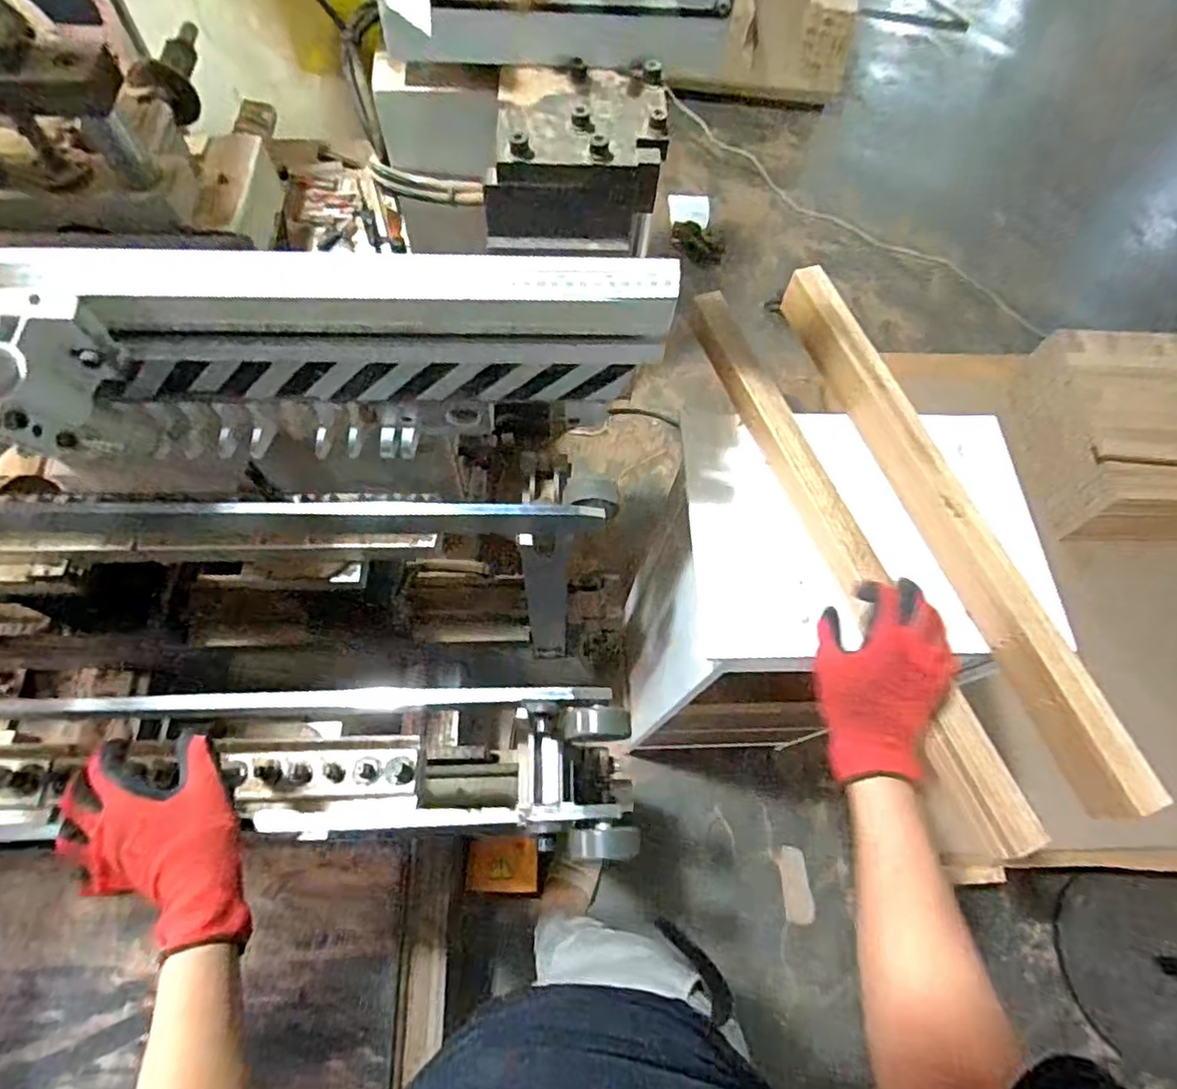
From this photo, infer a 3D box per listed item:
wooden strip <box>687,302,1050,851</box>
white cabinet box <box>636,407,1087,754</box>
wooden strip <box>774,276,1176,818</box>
[{"bbox_3d":[0.257,-0.014,0.677,0.046,0.046,0.640,-18,69,-11],"label":"wooden strip"},{"bbox_3d":[0.290,0.132,1.065,0.403,0.761,0.300,-1,66,-4],"label":"white cabinet box"},{"bbox_3d":[0.377,-0.040,0.695,0.042,0.065,0.632,-18,68,-11],"label":"wooden strip"}]

